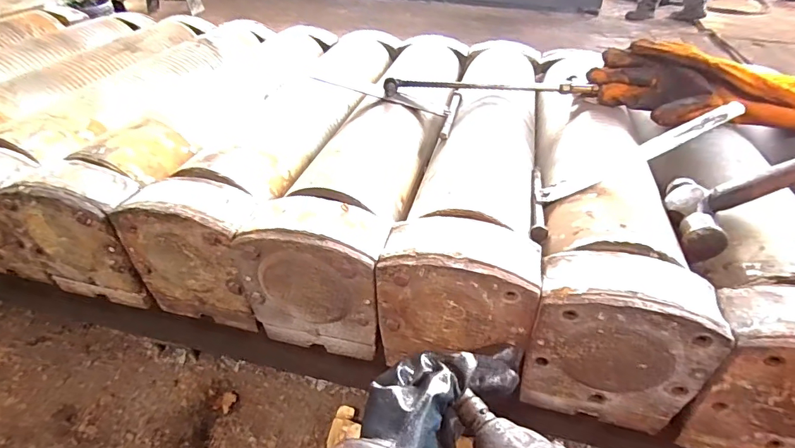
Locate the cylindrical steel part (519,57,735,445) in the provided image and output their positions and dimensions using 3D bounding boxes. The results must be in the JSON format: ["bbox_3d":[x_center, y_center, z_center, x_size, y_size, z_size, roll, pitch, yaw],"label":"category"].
[{"bbox_3d":[0.295,-0.071,0.676,0.157,0.176,0.696,10,40,11],"label":"cylindrical steel part"}]

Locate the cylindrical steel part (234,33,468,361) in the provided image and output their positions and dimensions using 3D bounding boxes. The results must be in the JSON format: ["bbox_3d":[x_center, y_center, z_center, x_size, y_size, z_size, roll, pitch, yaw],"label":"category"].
[{"bbox_3d":[-0.003,-0.136,0.744,0.151,0.168,0.705,11,40,12],"label":"cylindrical steel part"}]

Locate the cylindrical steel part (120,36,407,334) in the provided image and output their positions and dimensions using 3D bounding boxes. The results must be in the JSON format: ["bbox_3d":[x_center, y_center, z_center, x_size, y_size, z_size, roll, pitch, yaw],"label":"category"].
[{"bbox_3d":[-0.163,-0.159,0.786,0.156,0.176,0.714,10,40,11],"label":"cylindrical steel part"}]

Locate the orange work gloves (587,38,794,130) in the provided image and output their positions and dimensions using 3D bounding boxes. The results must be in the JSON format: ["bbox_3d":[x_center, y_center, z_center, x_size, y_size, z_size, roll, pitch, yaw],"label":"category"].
[{"bbox_3d":[0.496,-0.203,0.647,0.378,0.078,0.123,4,39,3],"label":"orange work gloves"}]

